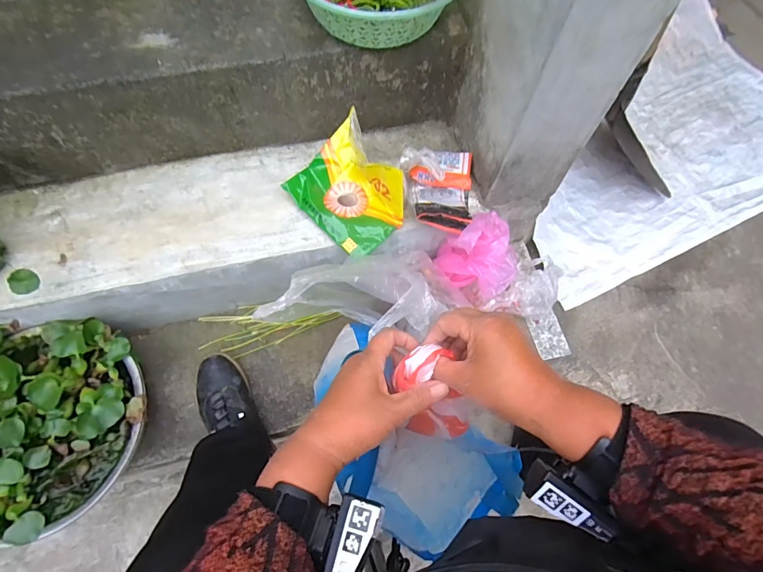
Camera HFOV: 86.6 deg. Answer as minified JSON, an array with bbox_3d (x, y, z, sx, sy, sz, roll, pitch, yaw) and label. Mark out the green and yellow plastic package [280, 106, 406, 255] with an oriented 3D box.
[{"bbox_3d":[-0.059,-0.185,0.733,0.158,0.121,0.204,-41,73,-19],"label":"green and yellow plastic package"}]

